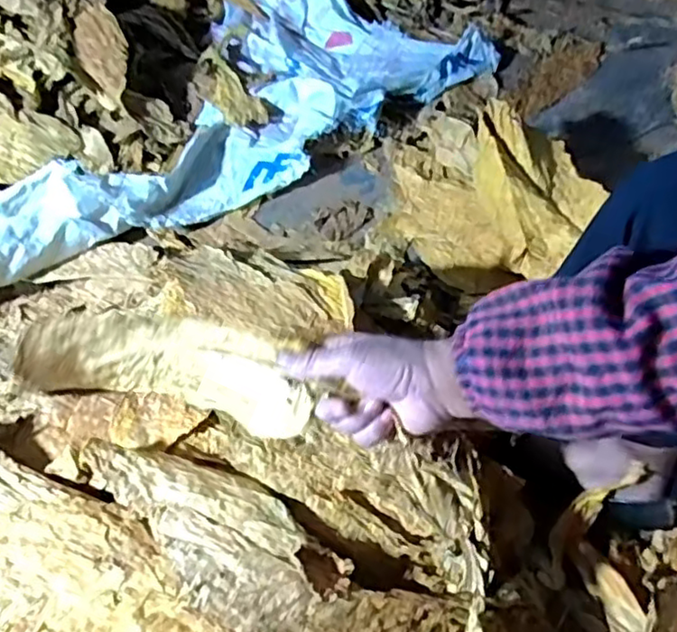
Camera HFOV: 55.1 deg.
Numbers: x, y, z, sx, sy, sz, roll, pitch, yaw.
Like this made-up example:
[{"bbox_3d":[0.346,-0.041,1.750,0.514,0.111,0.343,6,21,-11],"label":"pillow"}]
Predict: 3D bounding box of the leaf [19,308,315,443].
[{"bbox_3d":[-0.156,0.051,0.573,0.315,0.126,0.052,3,53,30],"label":"leaf"}]

